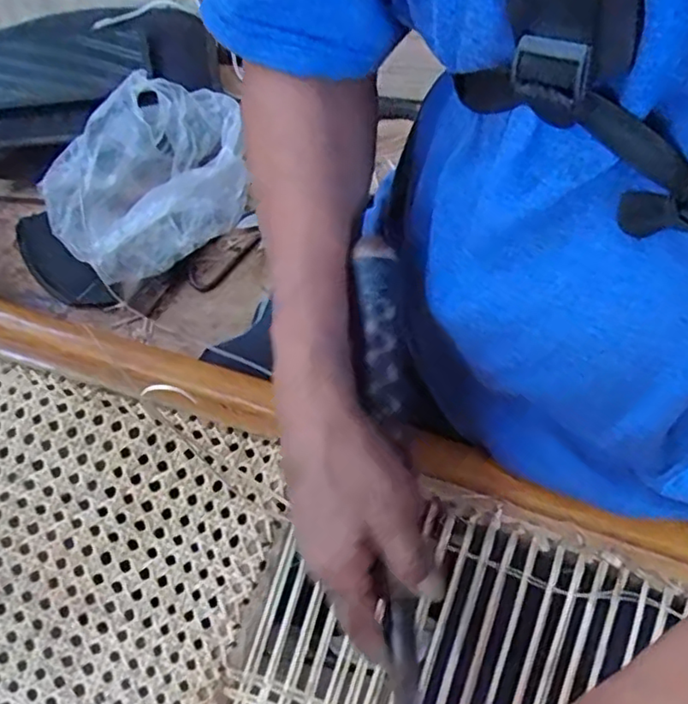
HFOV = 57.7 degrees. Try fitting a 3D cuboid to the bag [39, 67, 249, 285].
[{"bbox_3d":[-0.166,-0.149,0.559,0.192,0.086,0.140,-39,72,-20],"label":"bag"}]

